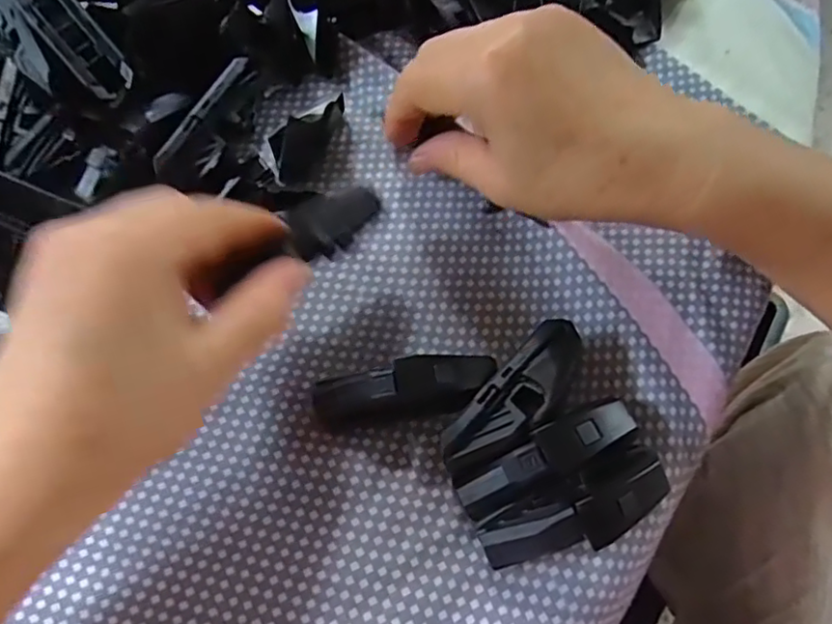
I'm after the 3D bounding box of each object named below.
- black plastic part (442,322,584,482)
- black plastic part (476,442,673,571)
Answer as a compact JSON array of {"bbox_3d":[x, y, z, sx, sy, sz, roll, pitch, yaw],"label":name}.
[{"bbox_3d":[0.039,0.036,0.238,0.027,0.021,0.070,40,74,13],"label":"black plastic part"},{"bbox_3d":[0.058,0.072,0.222,0.071,0.024,0.024,-24,72,-9],"label":"black plastic part"}]

